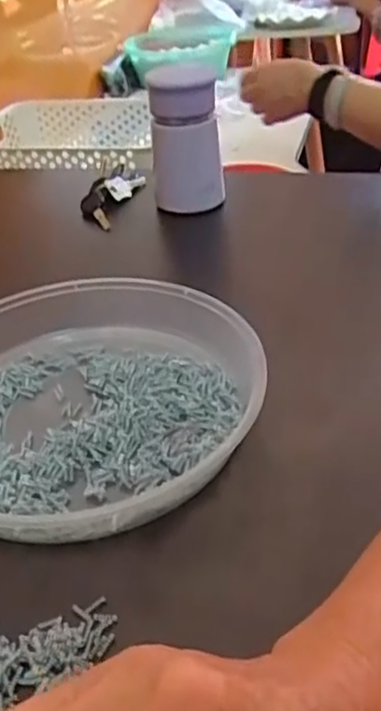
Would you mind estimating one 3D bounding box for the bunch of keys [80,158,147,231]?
[{"bbox_3d":[-0.087,-0.179,0.732,0.056,0.029,0.140,1,36,10],"label":"bunch of keys"}]

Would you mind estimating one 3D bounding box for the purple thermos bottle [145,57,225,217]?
[{"bbox_3d":[-0.005,-0.220,0.680,0.068,0.139,0.070,-6,35,0],"label":"purple thermos bottle"}]

